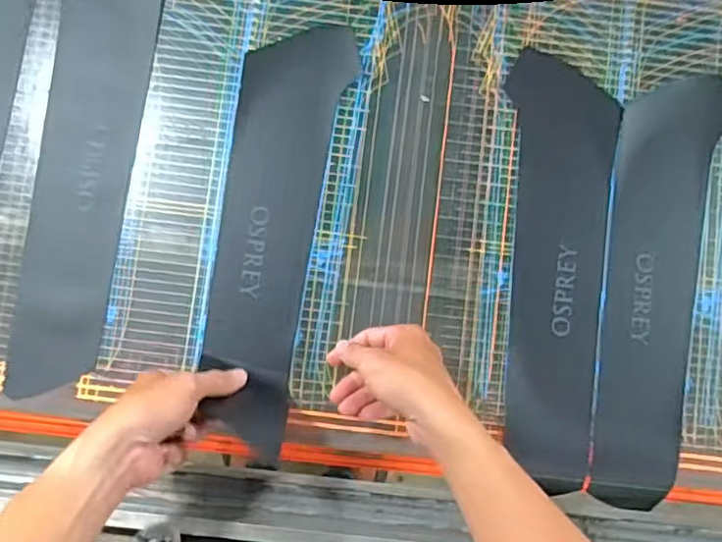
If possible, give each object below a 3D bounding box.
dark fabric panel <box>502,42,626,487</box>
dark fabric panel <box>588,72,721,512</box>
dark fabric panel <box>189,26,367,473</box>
[{"bbox_3d":[0.205,-0.005,0.628,0.110,0.028,0.426,1,83,-2],"label":"dark fabric panel"},{"bbox_3d":[0.297,0.011,0.641,0.108,0.015,0.443,13,84,0],"label":"dark fabric panel"},{"bbox_3d":[-0.089,-0.041,0.627,0.105,0.016,0.421,8,85,0],"label":"dark fabric panel"}]

